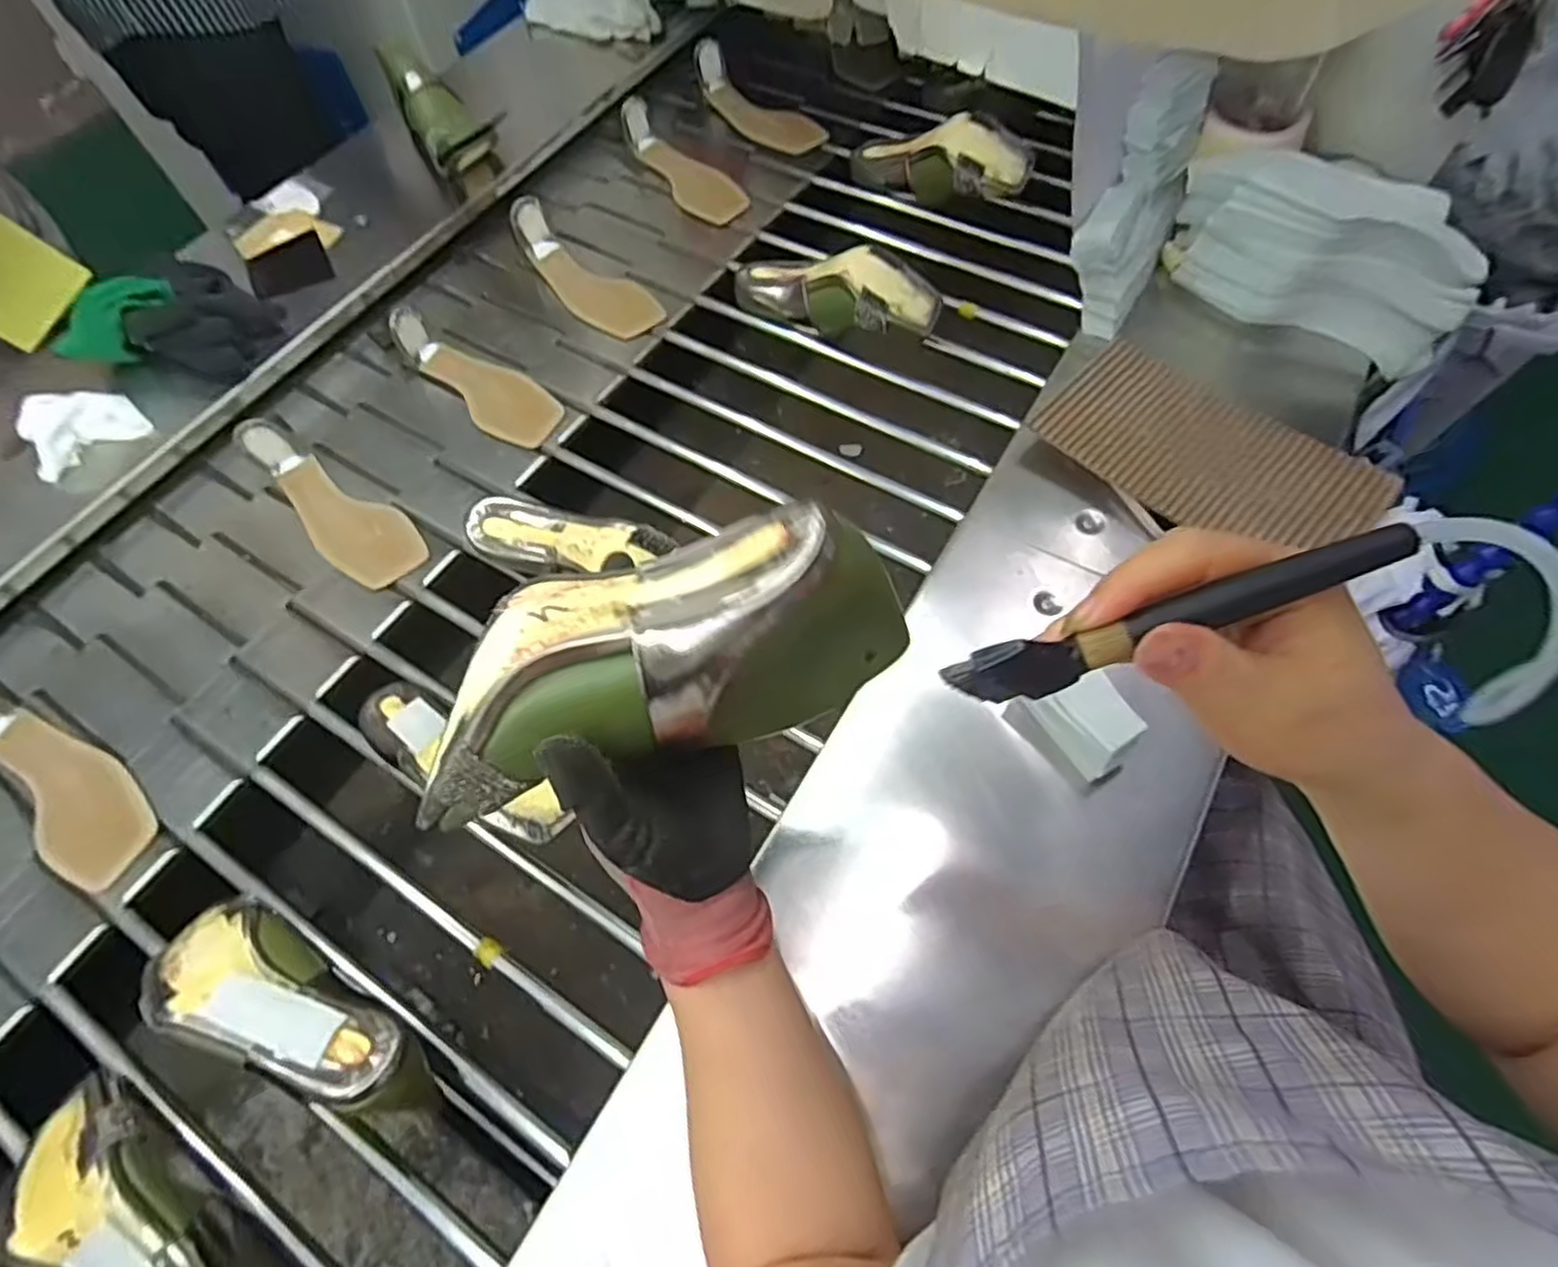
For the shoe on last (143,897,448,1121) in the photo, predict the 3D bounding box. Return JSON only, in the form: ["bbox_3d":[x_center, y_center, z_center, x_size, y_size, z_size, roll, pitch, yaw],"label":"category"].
[{"bbox_3d":[-0.321,0.244,0.497,0.219,0.081,0.073,18,66,10],"label":"shoe on last"}]

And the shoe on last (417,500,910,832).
[{"bbox_3d":[-0.052,0.005,0.310,0.201,0.070,0.081,-19,65,0],"label":"shoe on last"}]

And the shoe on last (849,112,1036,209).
[{"bbox_3d":[0.177,-0.535,0.840,0.217,0.072,0.061,20,65,31],"label":"shoe on last"}]

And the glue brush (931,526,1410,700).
[{"bbox_3d":[0.125,-0.003,0.239,0.139,0.024,0.014,-20,64,11],"label":"glue brush"}]

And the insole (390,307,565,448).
[{"bbox_3d":[-0.311,-0.271,0.769,0.199,0.053,0.072,39,71,18],"label":"insole"}]

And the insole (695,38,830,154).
[{"bbox_3d":[-0.026,-0.703,0.978,0.205,0.063,0.066,35,70,19],"label":"insole"}]

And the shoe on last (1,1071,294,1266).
[{"bbox_3d":[-0.367,0.362,0.440,0.219,0.076,0.072,29,68,15],"label":"shoe on last"}]

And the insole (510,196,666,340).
[{"bbox_3d":[-0.220,-0.411,0.837,0.080,0.058,0.203,-42,70,-17],"label":"insole"}]

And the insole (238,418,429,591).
[{"bbox_3d":[-0.426,-0.125,0.697,0.209,0.051,0.073,35,70,17],"label":"insole"}]

